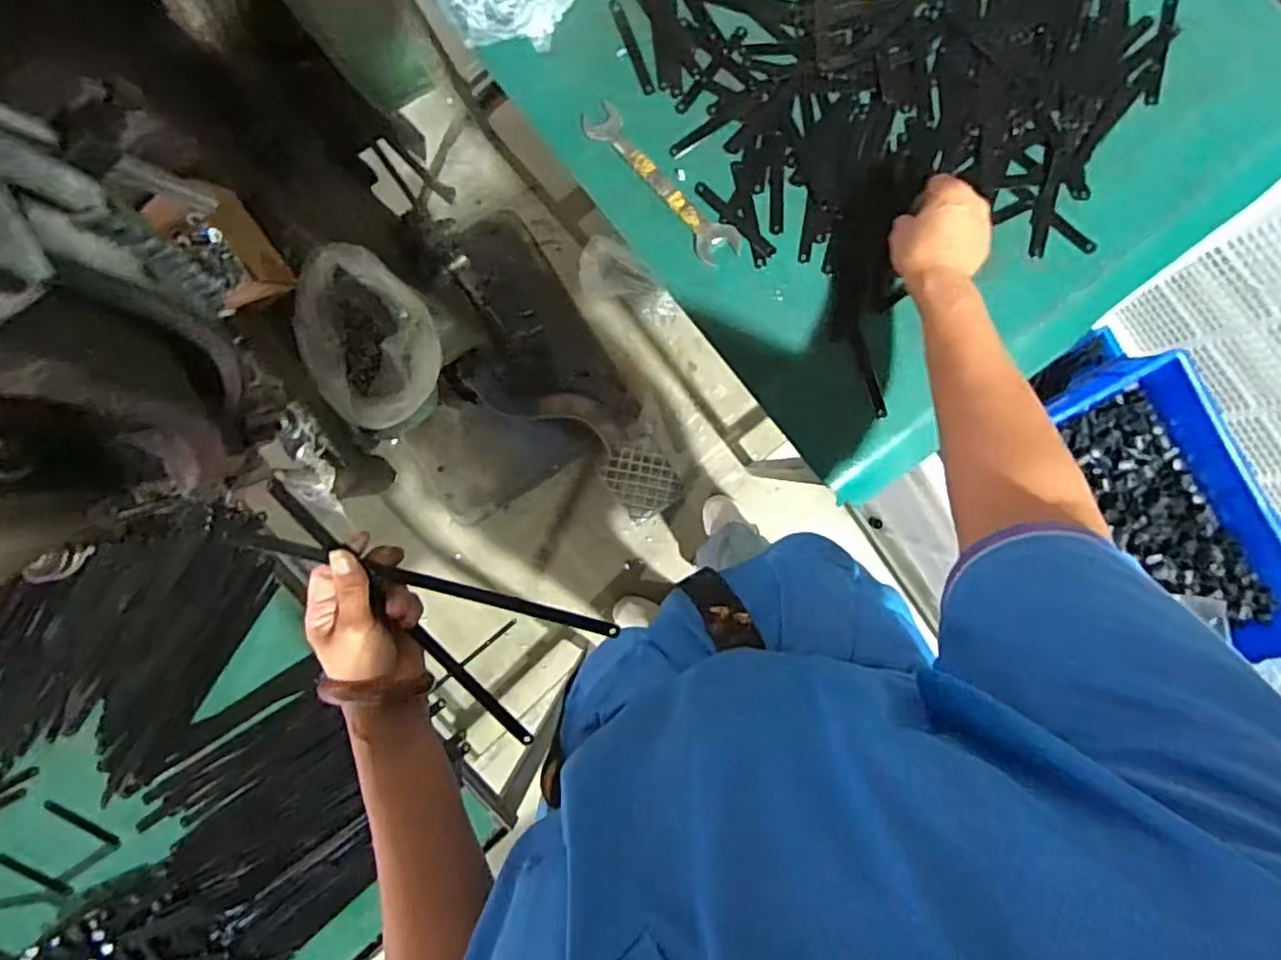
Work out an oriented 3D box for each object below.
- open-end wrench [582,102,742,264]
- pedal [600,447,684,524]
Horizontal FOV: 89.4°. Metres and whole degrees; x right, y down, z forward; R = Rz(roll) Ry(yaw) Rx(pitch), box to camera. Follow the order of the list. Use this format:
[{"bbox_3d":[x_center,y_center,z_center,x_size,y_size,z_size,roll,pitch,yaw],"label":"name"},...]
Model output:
[{"bbox_3d":[0.020,-0.289,0.629,0.040,0.004,0.194,-44,88,3],"label":"open-end wrench"},{"bbox_3d":[0.003,-0.001,1.305,0.128,0.038,0.153,-37,88,4],"label":"pedal"}]

